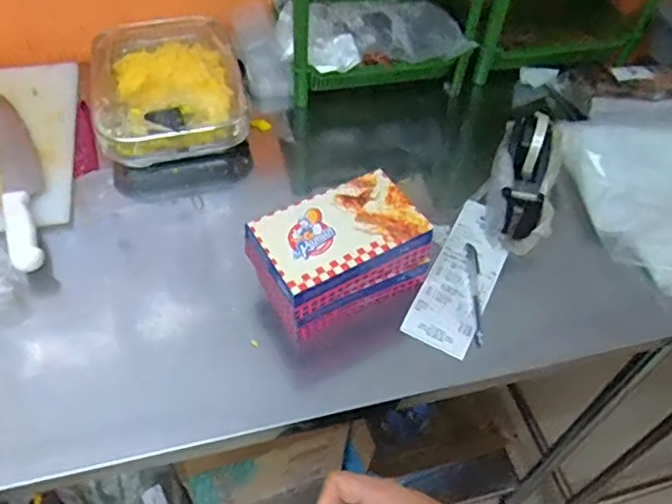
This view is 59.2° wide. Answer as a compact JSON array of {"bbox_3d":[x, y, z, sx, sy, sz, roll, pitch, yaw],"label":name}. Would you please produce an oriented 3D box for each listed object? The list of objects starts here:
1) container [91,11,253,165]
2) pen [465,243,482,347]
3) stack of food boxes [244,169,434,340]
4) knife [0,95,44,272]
[{"bbox_3d":[-0.257,-0.255,0.911,0.221,0.064,0.295,-13,53,-13],"label":"container"},{"bbox_3d":[0.173,0.049,0.735,0.016,0.014,0.148,4,51,0],"label":"pen"},{"bbox_3d":[0.007,0.002,0.683,0.193,0.108,0.117,-26,58,-22],"label":"stack of food boxes"},{"bbox_3d":[-0.424,-0.110,0.790,0.049,0.027,0.347,-18,55,-17],"label":"knife"}]

